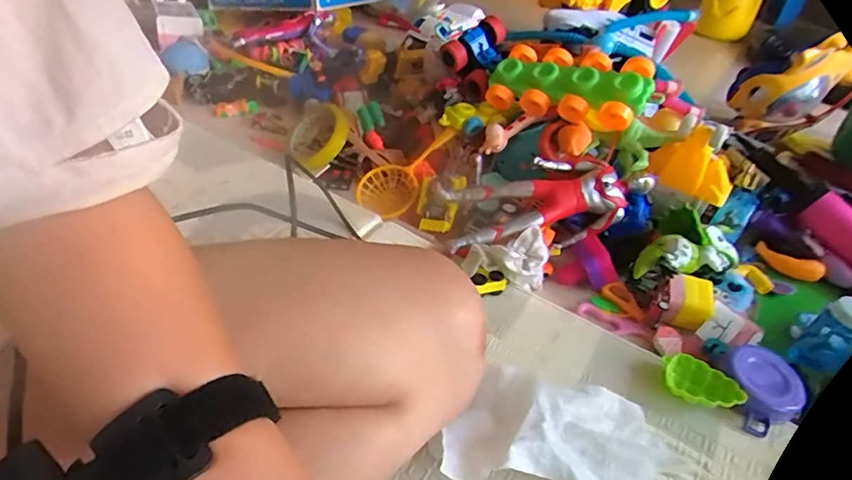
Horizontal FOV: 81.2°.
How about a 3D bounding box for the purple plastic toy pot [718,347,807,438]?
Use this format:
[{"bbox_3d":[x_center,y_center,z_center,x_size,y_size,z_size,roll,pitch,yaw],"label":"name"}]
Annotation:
[{"bbox_3d":[0.289,0.126,0.430,0.065,0.029,0.062,3,41,-3],"label":"purple plastic toy pot"}]

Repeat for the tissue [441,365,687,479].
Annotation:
[{"bbox_3d":[0.102,0.147,0.376,0.171,0.044,0.101,8,41,3],"label":"tissue"}]

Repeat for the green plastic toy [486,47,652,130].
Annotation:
[{"bbox_3d":[0.164,-0.185,0.590,0.197,0.051,0.086,21,81,33],"label":"green plastic toy"}]

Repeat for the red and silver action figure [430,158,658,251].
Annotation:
[{"bbox_3d":[0.130,-0.048,0.557,0.219,0.061,0.087,-8,43,-16],"label":"red and silver action figure"}]

